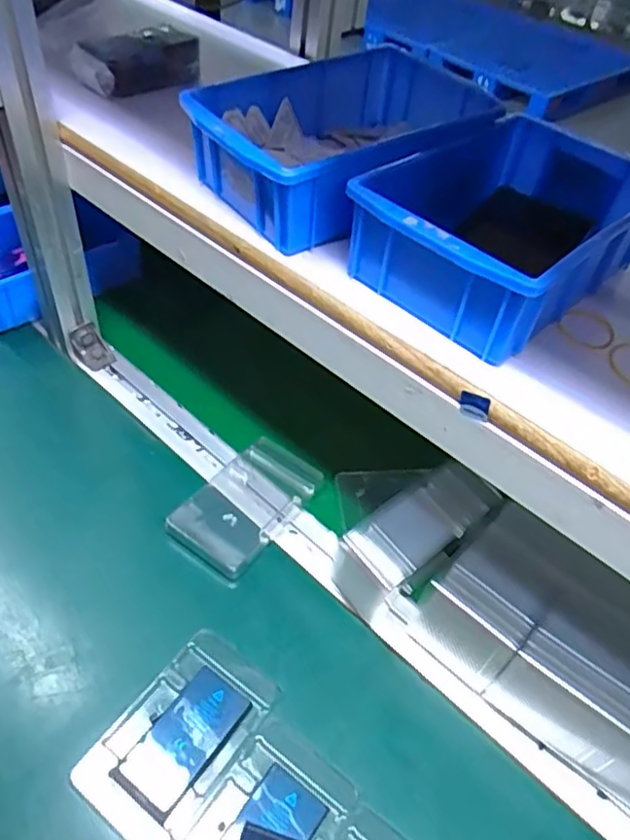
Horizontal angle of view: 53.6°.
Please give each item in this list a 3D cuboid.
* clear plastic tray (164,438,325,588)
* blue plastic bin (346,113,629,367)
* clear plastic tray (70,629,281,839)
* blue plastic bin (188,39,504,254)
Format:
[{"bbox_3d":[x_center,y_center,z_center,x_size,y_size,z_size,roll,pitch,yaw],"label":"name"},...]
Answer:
[{"bbox_3d":[-0.056,0.069,0.547,0.076,0.017,0.144,31,50,20],"label":"clear plastic tray"},{"bbox_3d":[0.127,-0.127,0.413,0.201,0.063,0.132,-33,59,-32],"label":"blue plastic bin"},{"bbox_3d":[-0.090,0.211,0.422,0.075,0.010,0.126,31,50,20],"label":"clear plastic tray"},{"bbox_3d":[0.019,-0.202,0.458,0.204,0.070,0.140,-22,54,-26],"label":"blue plastic bin"}]

